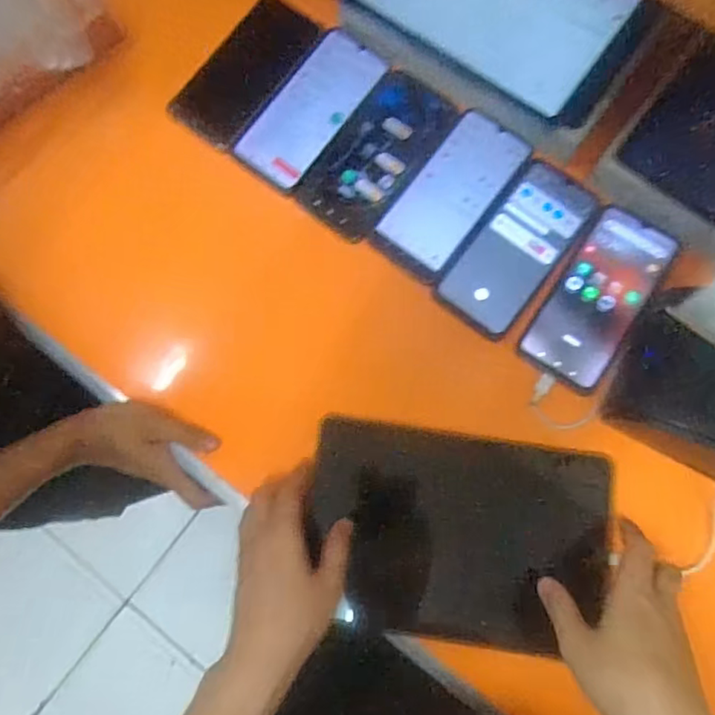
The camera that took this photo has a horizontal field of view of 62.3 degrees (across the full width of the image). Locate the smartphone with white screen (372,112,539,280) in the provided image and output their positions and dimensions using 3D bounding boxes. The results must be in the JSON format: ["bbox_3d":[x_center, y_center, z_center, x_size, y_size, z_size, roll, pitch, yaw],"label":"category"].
[{"bbox_3d":[0.085,-0.148,0.541,0.078,0.004,0.159,37,88,5],"label":"smartphone with white screen"}]

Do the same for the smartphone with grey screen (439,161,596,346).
[{"bbox_3d":[0.144,-0.099,0.530,0.075,0.007,0.160,38,88,5],"label":"smartphone with grey screen"}]

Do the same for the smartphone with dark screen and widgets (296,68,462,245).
[{"bbox_3d":[0.016,-0.188,0.544,0.079,0.006,0.156,36,88,5],"label":"smartphone with dark screen and widgets"}]

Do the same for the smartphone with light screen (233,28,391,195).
[{"bbox_3d":[-0.044,-0.231,0.553,0.073,0.005,0.156,38,88,5],"label":"smartphone with light screen"}]

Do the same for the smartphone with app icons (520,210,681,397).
[{"bbox_3d":[0.210,-0.052,0.516,0.072,0.007,0.158,32,88,5],"label":"smartphone with app icons"}]

